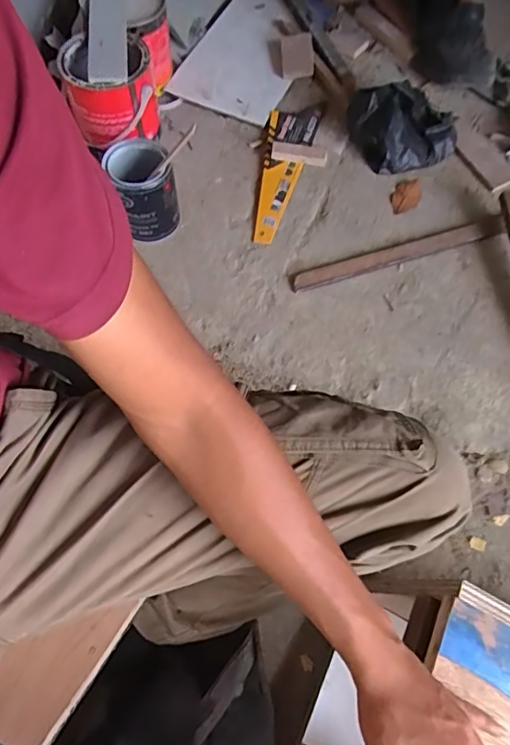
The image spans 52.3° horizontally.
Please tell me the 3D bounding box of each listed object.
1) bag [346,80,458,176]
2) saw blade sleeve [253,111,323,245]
[{"bbox_3d":[0.271,-0.451,0.952,0.205,0.088,0.160,13,67,6],"label":"bag"},{"bbox_3d":[0.055,-0.372,0.962,0.091,0.015,0.316,9,66,4],"label":"saw blade sleeve"}]

